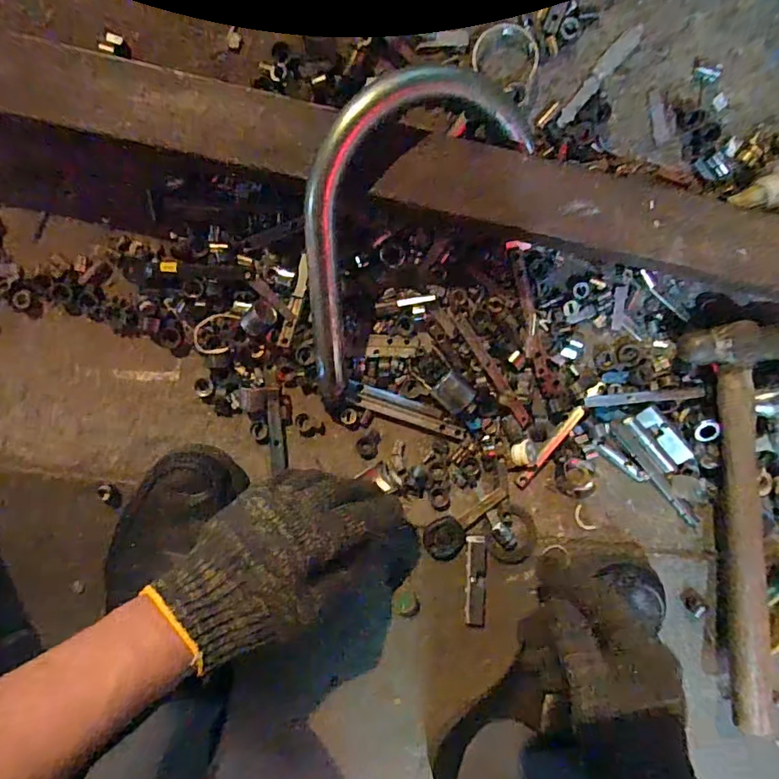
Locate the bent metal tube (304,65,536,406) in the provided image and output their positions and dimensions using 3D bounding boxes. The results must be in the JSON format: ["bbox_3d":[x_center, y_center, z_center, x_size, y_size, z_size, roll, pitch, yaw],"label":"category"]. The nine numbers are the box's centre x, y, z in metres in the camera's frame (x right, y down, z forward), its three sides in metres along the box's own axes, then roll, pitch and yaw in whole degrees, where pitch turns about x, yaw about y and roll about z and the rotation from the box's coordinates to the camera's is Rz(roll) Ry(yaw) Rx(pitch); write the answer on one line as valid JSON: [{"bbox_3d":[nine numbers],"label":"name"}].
[{"bbox_3d":[-0.009,-0.124,0.370,0.122,0.029,0.251,35,98,-31],"label":"bent metal tube"}]

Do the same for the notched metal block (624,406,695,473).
[{"bbox_3d":[0.220,0.041,0.426,0.026,0.008,0.056,-40,98,6],"label":"notched metal block"}]

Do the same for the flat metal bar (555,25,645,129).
[{"bbox_3d":[0.150,-0.225,0.378,0.012,0.004,0.079,41,103,-1],"label":"flat metal bar"}]

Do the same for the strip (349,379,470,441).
[{"bbox_3d":[0.014,0.017,0.426,0.100,0.007,0.018,18,103,-7],"label":"strip"}]

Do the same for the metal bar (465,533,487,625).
[{"bbox_3d":[0.070,0.156,0.429,0.017,0.007,0.078,-1,105,-2],"label":"metal bar"}]

